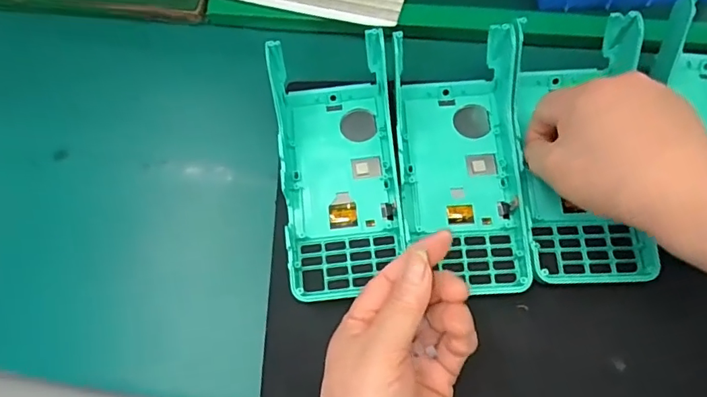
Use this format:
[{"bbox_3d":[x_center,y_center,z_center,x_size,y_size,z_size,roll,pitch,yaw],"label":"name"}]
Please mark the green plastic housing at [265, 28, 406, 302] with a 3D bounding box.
[{"bbox_3d":[-0.009,-0.024,0.332,0.076,0.058,0.164,-6,66,-6],"label":"green plastic housing"}]

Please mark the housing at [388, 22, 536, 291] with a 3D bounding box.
[{"bbox_3d":[0.069,-0.029,0.325,0.080,0.053,0.163,0,65,-4],"label":"housing"}]

